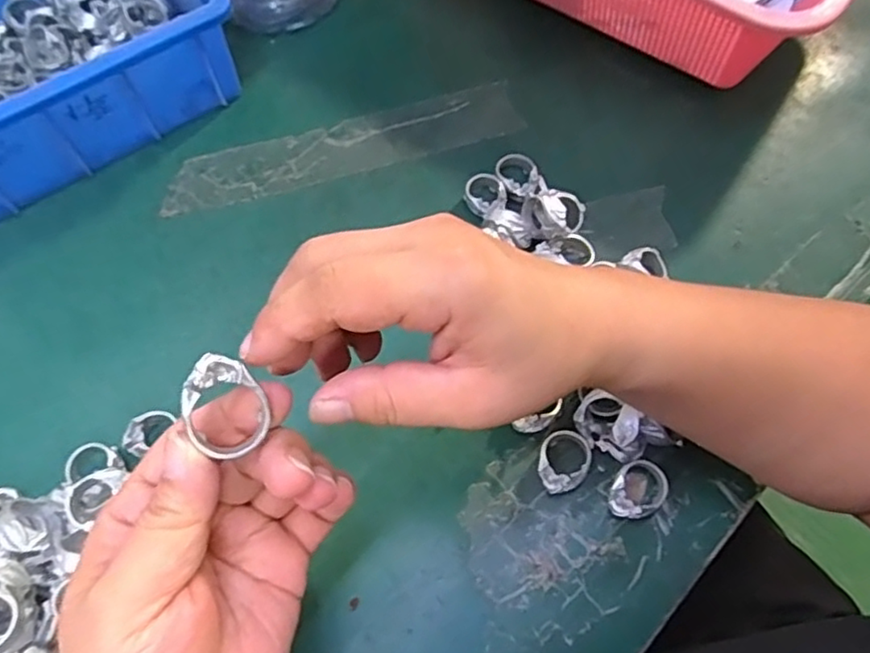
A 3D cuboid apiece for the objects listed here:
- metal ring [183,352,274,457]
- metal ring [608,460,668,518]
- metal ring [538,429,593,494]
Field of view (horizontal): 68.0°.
[{"bbox_3d":[-0.065,0.024,0.199,0.022,0.006,0.031,-30,110,-23],"label":"metal ring"},{"bbox_3d":[0.098,0.080,0.313,0.030,0.014,0.025,-23,67,-12],"label":"metal ring"},{"bbox_3d":[0.063,0.067,0.319,0.031,0.013,0.025,-40,71,-18],"label":"metal ring"}]

